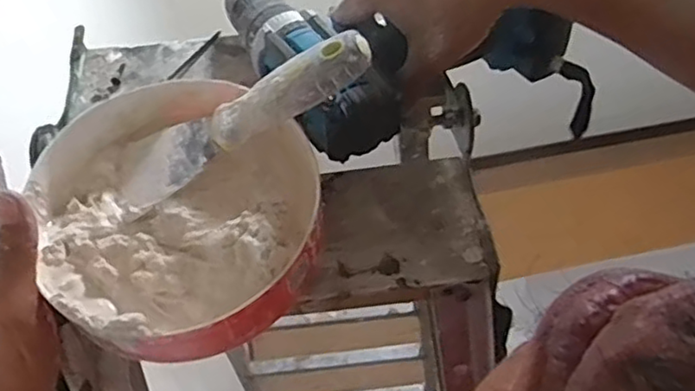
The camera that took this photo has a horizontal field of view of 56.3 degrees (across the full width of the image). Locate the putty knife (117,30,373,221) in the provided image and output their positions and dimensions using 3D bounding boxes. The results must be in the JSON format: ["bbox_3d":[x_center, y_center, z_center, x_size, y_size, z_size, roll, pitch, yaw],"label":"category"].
[{"bbox_3d":[-0.068,-0.043,0.399,0.184,0.021,0.048,-27,44,21],"label":"putty knife"}]

